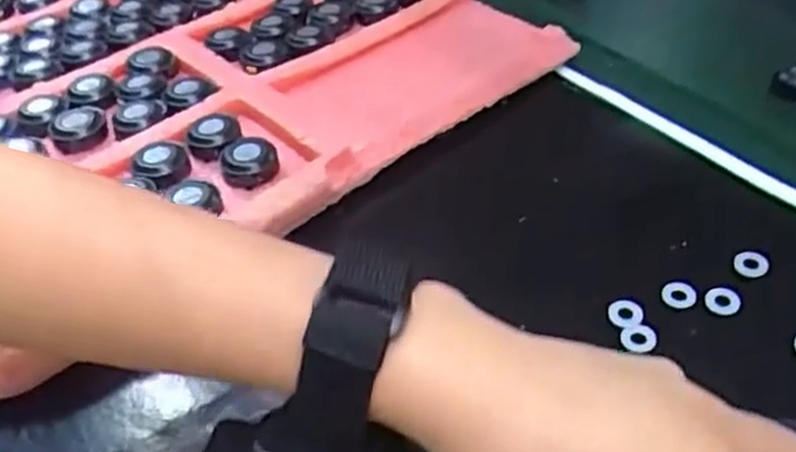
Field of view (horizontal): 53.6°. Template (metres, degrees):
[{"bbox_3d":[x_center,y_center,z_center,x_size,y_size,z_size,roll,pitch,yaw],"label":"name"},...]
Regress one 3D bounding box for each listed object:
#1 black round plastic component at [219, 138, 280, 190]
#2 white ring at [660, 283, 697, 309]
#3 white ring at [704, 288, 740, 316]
[{"bbox_3d":[-0.077,-0.032,0.402,0.026,0.016,0.025,-3,42,3],"label":"black round plastic component"},{"bbox_3d":[0.123,0.030,0.344,0.014,0.005,0.011,11,44,19],"label":"white ring"},{"bbox_3d":[0.139,0.031,0.338,0.015,0.004,0.012,13,45,20],"label":"white ring"}]

